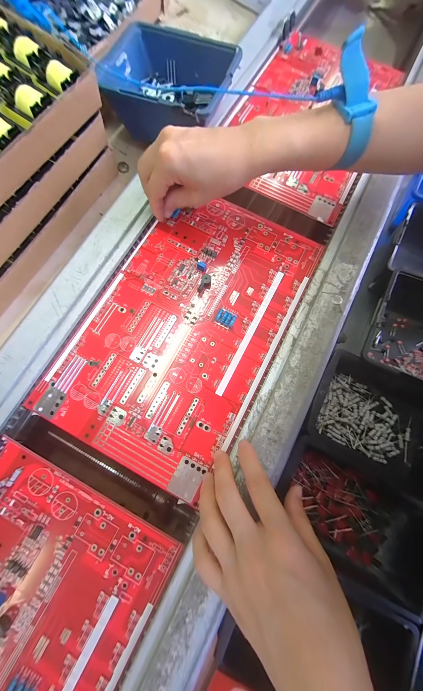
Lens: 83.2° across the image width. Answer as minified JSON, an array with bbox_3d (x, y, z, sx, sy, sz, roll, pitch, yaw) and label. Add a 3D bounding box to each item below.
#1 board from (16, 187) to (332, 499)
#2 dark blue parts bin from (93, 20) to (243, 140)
[{"bbox_3d":[-0.025,-0.028,0.263,0.191,0.006,0.308,28,77,6],"label":"board"},{"bbox_3d":[-0.047,-0.322,0.301,0.149,0.066,0.099,9,76,2],"label":"dark blue parts bin"}]

